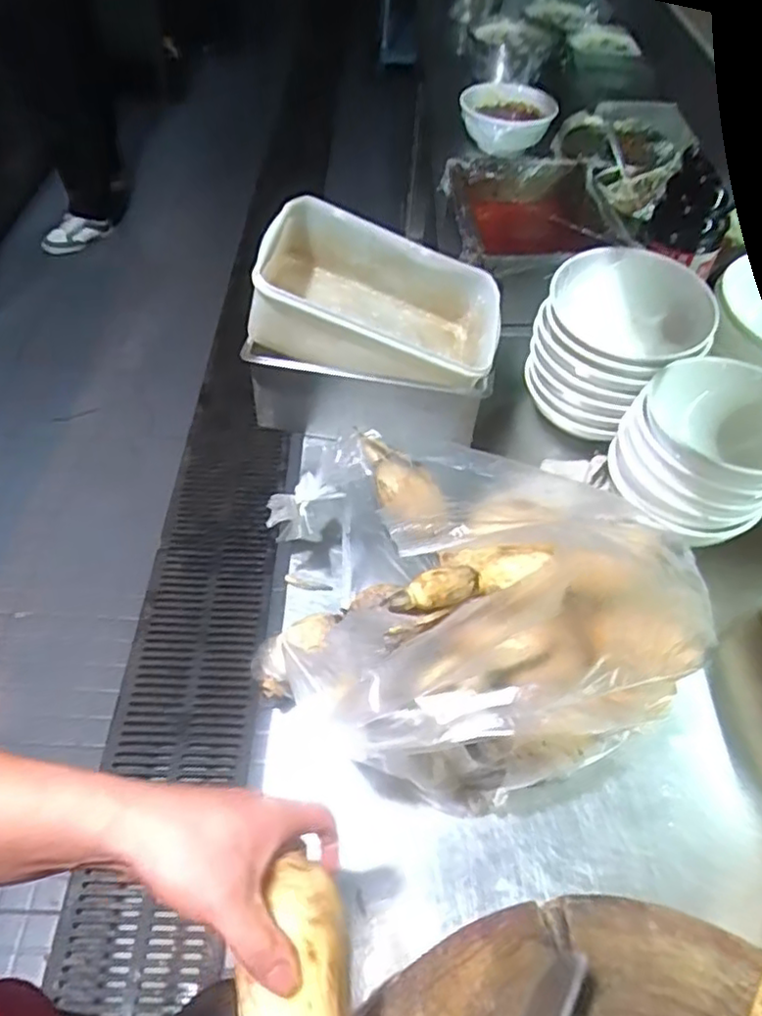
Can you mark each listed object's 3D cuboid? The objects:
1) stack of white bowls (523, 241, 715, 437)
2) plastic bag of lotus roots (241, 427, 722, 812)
[{"bbox_3d":[0.286,-0.199,0.832,0.194,0.158,0.168,25,54,15],"label":"stack of white bowls"},{"bbox_3d":[0.080,0.071,0.648,0.327,0.218,0.358,-8,53,-10],"label":"plastic bag of lotus roots"}]

